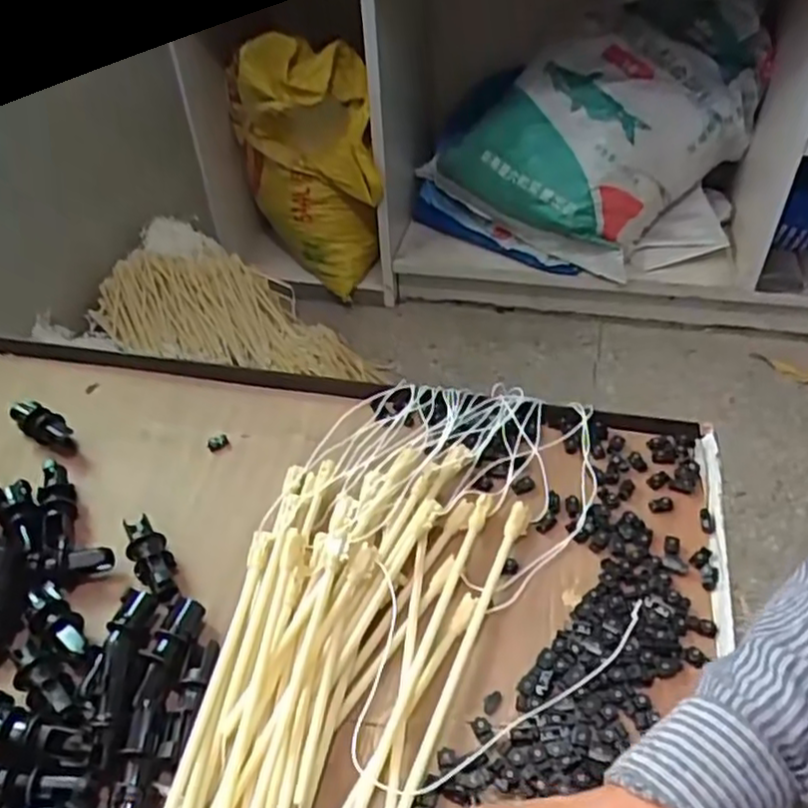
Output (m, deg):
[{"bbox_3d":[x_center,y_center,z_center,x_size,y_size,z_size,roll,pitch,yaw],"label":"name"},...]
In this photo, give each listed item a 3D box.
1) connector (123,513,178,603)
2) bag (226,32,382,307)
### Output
[{"bbox_3d":[-0.165,0.097,0.460,0.023,0.019,0.069,-27,48,-22],"label":"connector"},{"bbox_3d":[-0.227,-0.569,1.647,0.217,0.561,0.383,-24,47,-20],"label":"bag"}]

